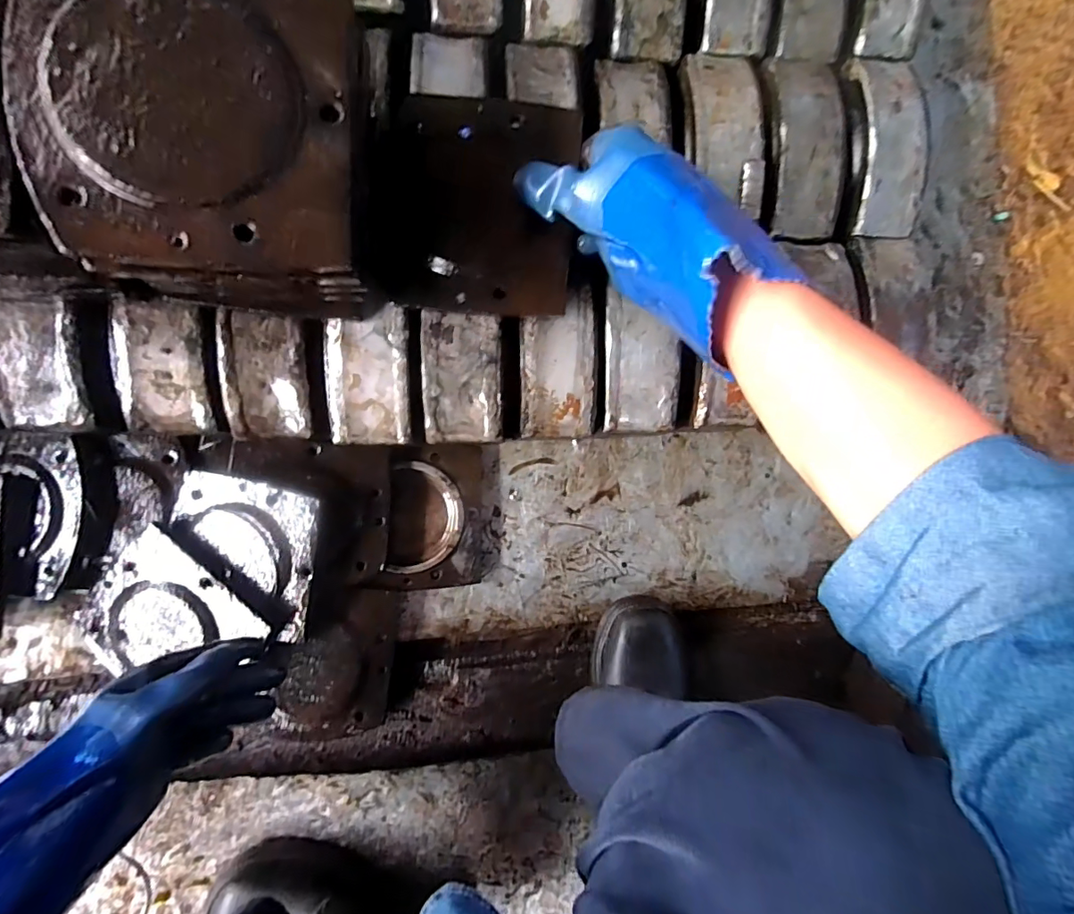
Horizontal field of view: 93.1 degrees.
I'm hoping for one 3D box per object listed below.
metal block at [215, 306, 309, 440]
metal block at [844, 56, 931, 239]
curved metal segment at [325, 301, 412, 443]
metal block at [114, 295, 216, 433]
[{"bbox_3d":[-0.202,-0.062,0.387,0.060,0.032,0.091,0,105,-6],"label":"metal block"},{"bbox_3d":[0.314,-0.285,0.456,0.063,0.031,0.165,0,92,-7],"label":"metal block"},{"bbox_3d":[-0.127,-0.061,0.386,0.058,0.027,0.098,0,92,-7],"label":"curved metal segment"},{"bbox_3d":[-0.270,-0.067,0.377,0.054,0.031,0.094,0,104,-8],"label":"metal block"}]

